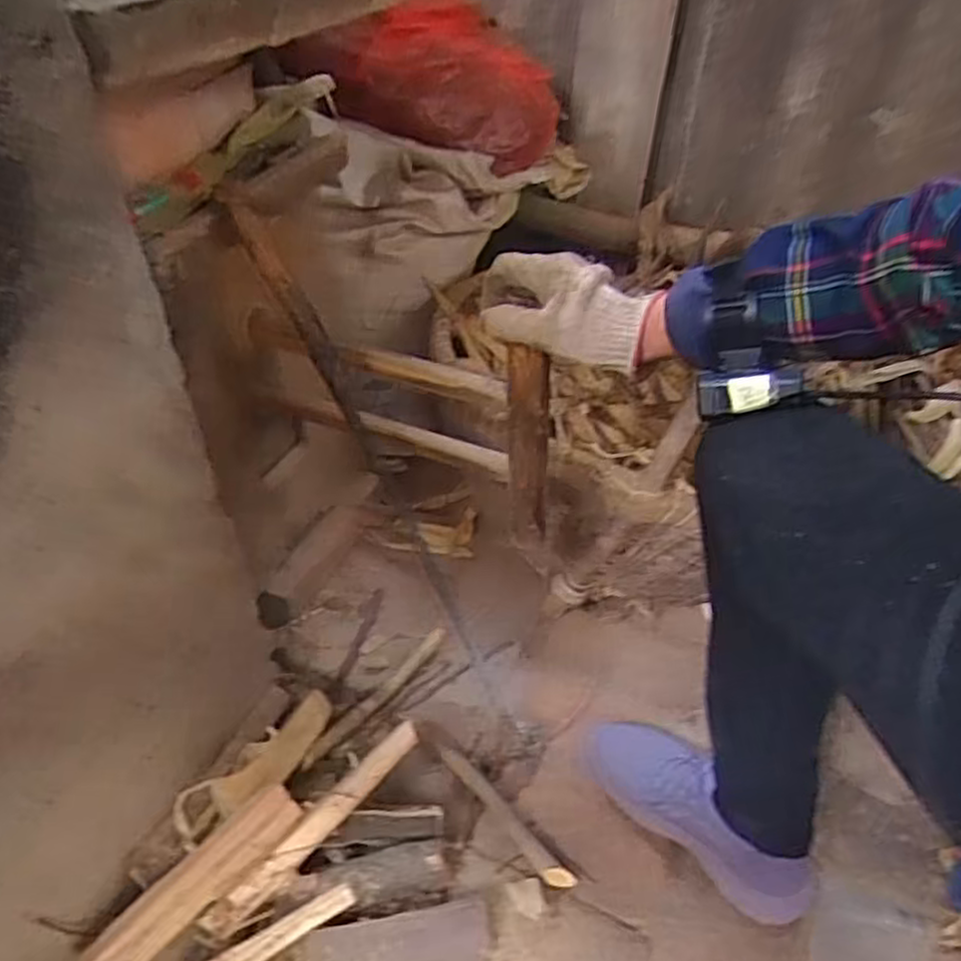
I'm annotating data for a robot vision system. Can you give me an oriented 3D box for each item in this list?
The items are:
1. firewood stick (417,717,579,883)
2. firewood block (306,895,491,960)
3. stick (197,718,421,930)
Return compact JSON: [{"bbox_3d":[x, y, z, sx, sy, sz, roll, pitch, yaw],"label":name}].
[{"bbox_3d":[0.010,0.332,0.799,0.025,0.018,0.226,-28,50,-30],"label":"firewood stick"},{"bbox_3d":[-0.071,0.413,0.673,0.162,0.041,0.051,-7,42,-10],"label":"firewood block"},{"bbox_3d":[-0.149,0.313,0.702,0.028,0.015,0.234,35,64,29],"label":"stick"}]

